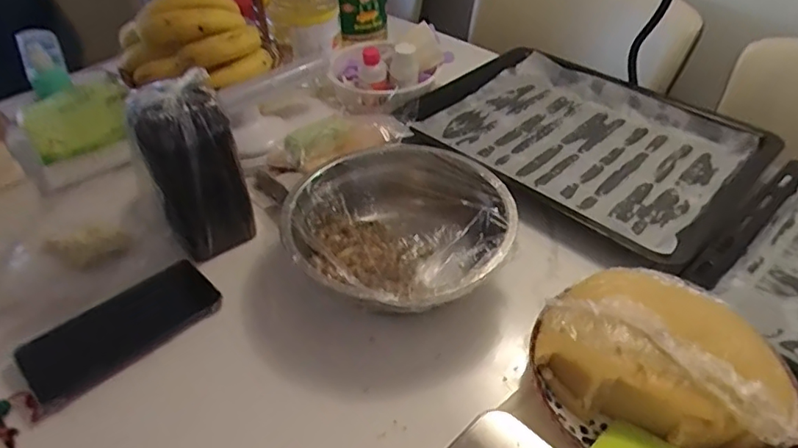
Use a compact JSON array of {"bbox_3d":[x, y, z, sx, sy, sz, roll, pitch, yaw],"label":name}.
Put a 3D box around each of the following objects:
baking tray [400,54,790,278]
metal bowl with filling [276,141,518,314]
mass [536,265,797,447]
[{"bbox_3d":[0.220,-0.104,0.679,0.370,0.041,0.311,33,54,32],"label":"baking tray"},{"bbox_3d":[0.003,0.006,0.532,0.202,0.081,0.208,-1,43,1],"label":"metal bowl with filling"},{"bbox_3d":[0.209,0.102,0.436,0.186,0.072,0.132,17,47,19],"label":"mass"}]

